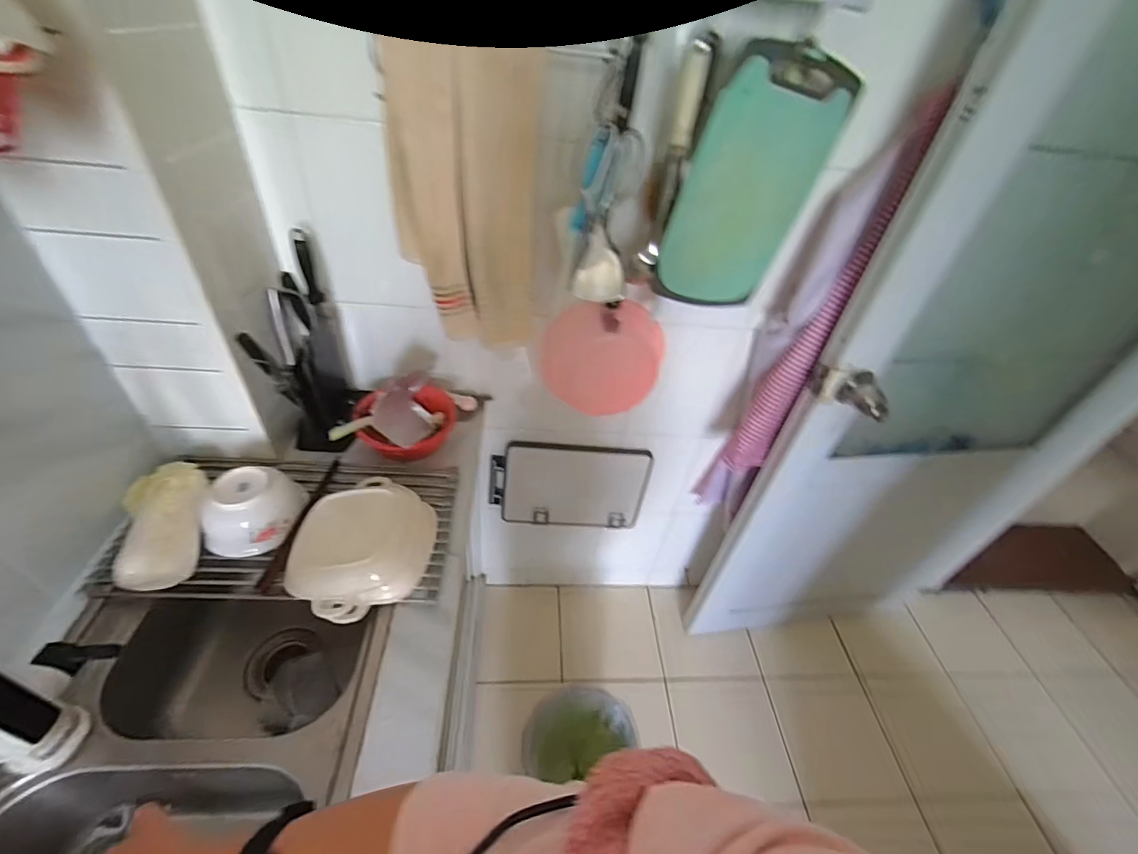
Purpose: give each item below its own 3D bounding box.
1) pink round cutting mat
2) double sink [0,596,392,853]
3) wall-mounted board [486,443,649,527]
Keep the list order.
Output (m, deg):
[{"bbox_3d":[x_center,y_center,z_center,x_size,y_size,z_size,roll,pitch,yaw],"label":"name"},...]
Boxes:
[{"bbox_3d":[0.065,-0.132,0.973,0.232,0.240,0.019,9,33,2],"label":"pink round cutting mat"},{"bbox_3d":[-0.444,0.487,0.550,0.386,0.227,0.642,1,42,-7],"label":"double sink"},{"bbox_3d":[0.001,0.160,1.250,0.406,0.251,0.057,1,42,-7],"label":"wall-mounted board"}]

